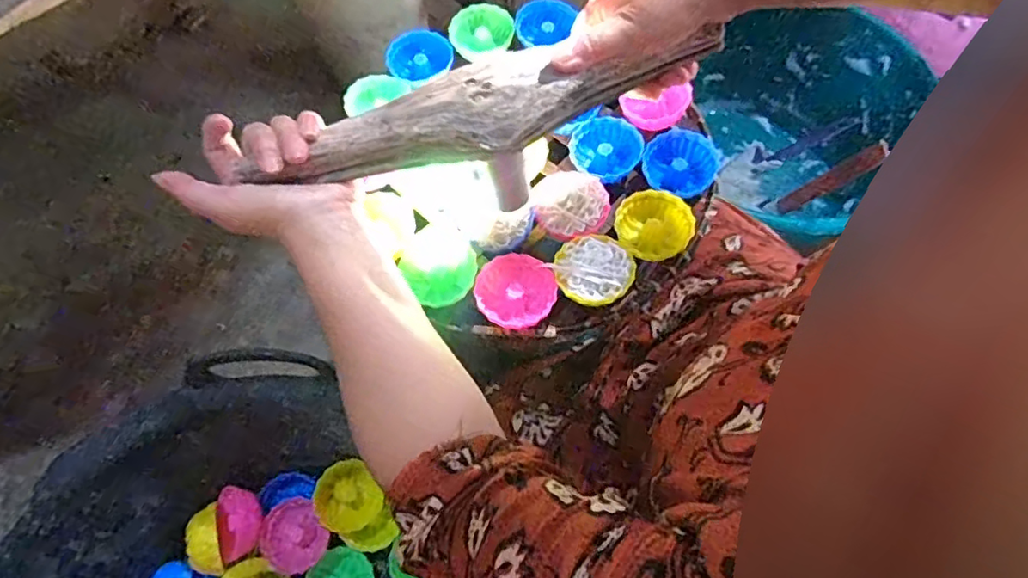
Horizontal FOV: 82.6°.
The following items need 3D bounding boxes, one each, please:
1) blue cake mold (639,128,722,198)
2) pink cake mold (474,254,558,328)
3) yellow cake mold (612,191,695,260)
[{"bbox_3d":[0.143,-0.108,0.512,0.061,0.028,0.057,-29,88,5],"label":"blue cake mold"},{"bbox_3d":[0.002,0.004,0.459,0.061,0.020,0.058,-1,66,2],"label":"pink cake mold"},{"bbox_3d":[0.112,-0.051,0.482,0.059,0.028,0.057,-20,67,-6],"label":"yellow cake mold"}]

